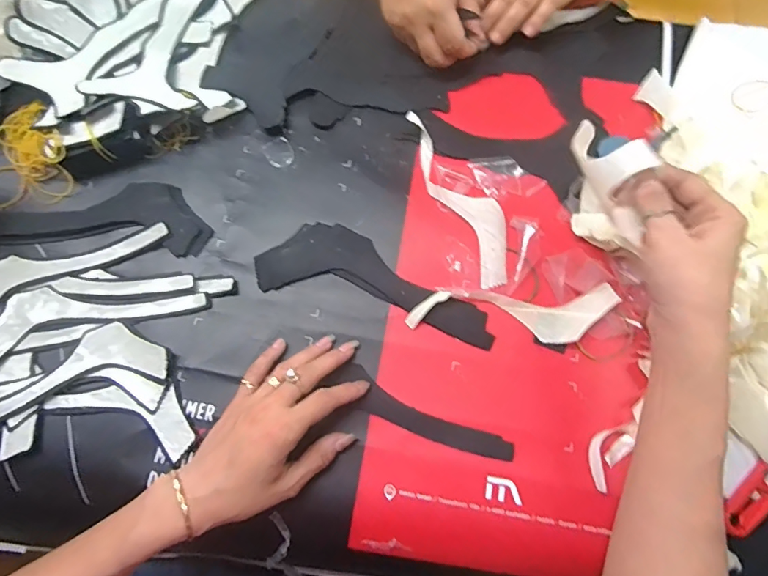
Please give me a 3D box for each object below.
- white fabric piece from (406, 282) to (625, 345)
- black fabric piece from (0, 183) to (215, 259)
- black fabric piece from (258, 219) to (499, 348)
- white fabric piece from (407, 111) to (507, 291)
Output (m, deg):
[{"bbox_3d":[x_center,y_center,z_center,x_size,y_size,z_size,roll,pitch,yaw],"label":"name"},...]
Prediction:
[{"bbox_3d":[0.107,0.023,0.401,0.171,0.015,0.046,-2,75,-1],"label":"white fabric piece"},{"bbox_3d":[-0.251,-0.066,0.425,0.196,0.010,0.061,5,75,1],"label":"black fabric piece"},{"bbox_3d":[-0.005,-0.009,0.413,0.203,0.005,0.068,14,75,4],"label":"black fabric piece"},{"bbox_3d":[0.069,-0.084,0.433,0.045,0.010,0.171,-27,76,-7],"label":"white fabric piece"}]

